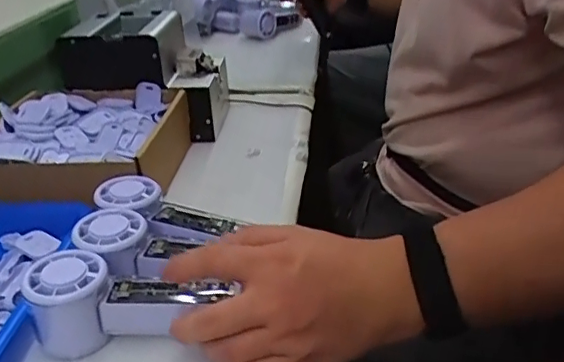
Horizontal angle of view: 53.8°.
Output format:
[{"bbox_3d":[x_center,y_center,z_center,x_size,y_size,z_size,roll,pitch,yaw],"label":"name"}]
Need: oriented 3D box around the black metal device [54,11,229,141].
[{"bbox_3d":[-0.180,-0.149,0.763,0.203,0.136,0.156,1,29,6],"label":"black metal device"}]

